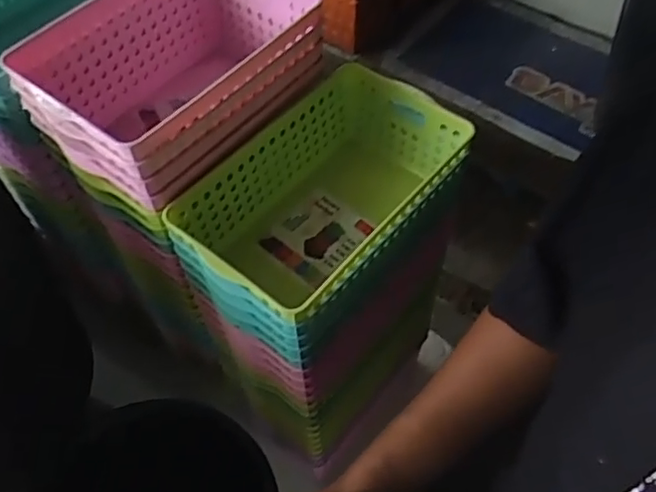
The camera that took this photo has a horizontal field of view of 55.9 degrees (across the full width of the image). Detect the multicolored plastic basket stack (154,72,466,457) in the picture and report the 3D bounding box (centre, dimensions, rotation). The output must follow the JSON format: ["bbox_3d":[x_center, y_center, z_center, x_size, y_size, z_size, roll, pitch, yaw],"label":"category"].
[{"bbox_3d":[0.003,0.035,0.731,0.185,0.362,0.289,33,62,21],"label":"multicolored plastic basket stack"}]

